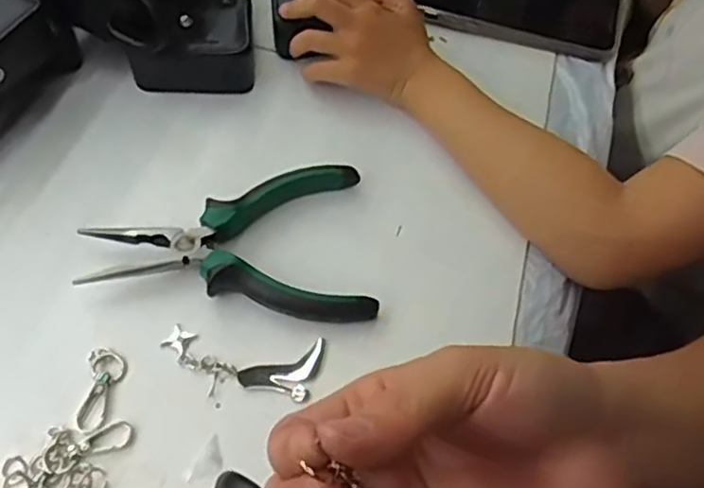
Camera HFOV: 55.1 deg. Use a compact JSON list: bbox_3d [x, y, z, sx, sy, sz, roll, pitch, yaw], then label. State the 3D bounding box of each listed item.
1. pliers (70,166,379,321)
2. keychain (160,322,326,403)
[{"bbox_3d":[-0.062,-0.007,0.370,0.150,0.019,0.092,5,57,-1],"label":"pliers"},{"bbox_3d":[-0.056,0.060,0.339,0.079,0.004,0.032,6,57,-1],"label":"keychain"}]

